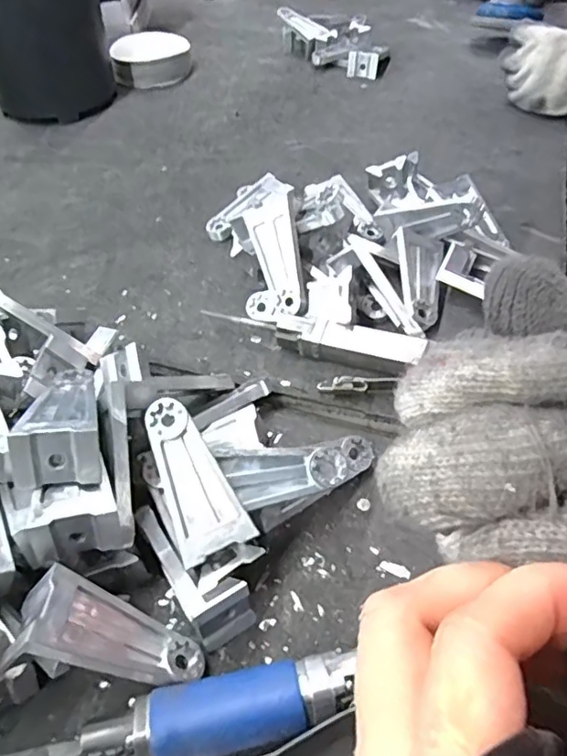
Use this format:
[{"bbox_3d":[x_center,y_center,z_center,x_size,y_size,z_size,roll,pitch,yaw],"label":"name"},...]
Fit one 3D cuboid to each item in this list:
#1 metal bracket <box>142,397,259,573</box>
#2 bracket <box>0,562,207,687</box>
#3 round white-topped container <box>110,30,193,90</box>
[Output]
[{"bbox_3d":[-0.053,0.056,0.334,0.041,0.014,0.090,-22,74,-16],"label":"metal bracket"},{"bbox_3d":[-0.085,0.134,0.299,0.095,0.020,0.044,31,46,-20],"label":"bracket"},{"bbox_3d":[-0.196,-0.479,0.870,0.115,0.045,0.100,-6,48,-2],"label":"round white-topped container"}]

